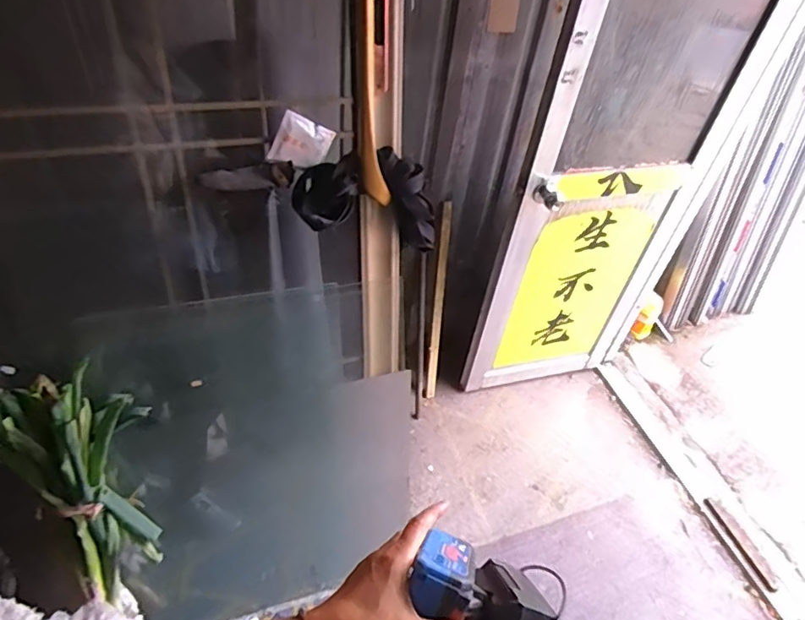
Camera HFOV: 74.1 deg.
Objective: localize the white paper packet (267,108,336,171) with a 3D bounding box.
[{"bbox_3d":[-0.181,-0.293,0.947,0.096,0.090,0.021,18,24,-37],"label":"white paper packet"}]

